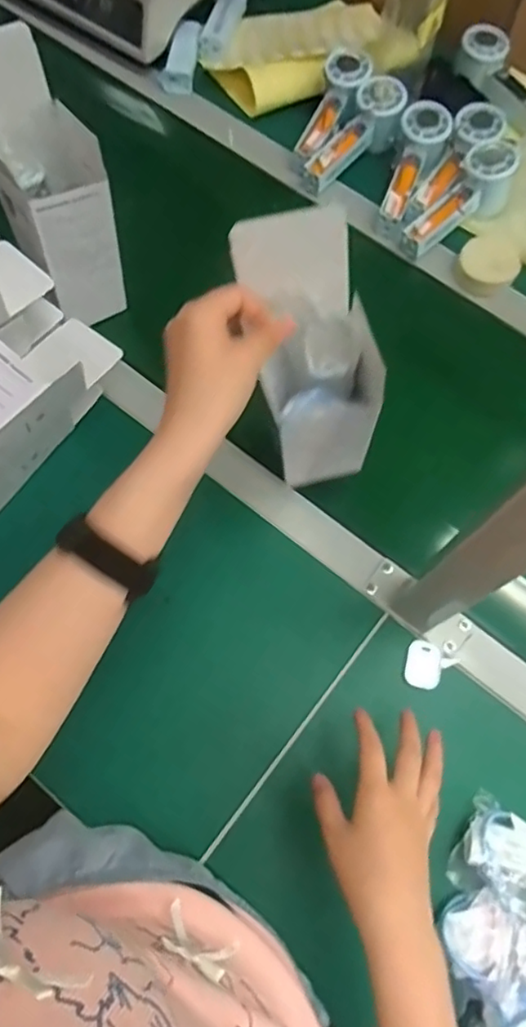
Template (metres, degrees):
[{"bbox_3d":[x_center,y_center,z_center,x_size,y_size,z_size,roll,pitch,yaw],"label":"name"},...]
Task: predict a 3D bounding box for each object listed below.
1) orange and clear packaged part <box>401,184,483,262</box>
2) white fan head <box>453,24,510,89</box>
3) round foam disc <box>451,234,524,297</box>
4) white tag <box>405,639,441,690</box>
[{"bbox_3d":[0.199,-0.330,0.691,0.103,0.022,0.033,-41,76,0],"label":"orange and clear packaged part"},{"bbox_3d":[0.273,-0.575,0.768,0.057,0.039,0.058,40,75,12],"label":"white fan head"},{"bbox_3d":[0.250,-0.275,0.682,0.064,0.027,0.059,0,71,-1],"label":"round foam disc"},{"bbox_3d":[0.142,0.133,0.540,0.032,0.008,0.041,12,71,4],"label":"white tag"}]

